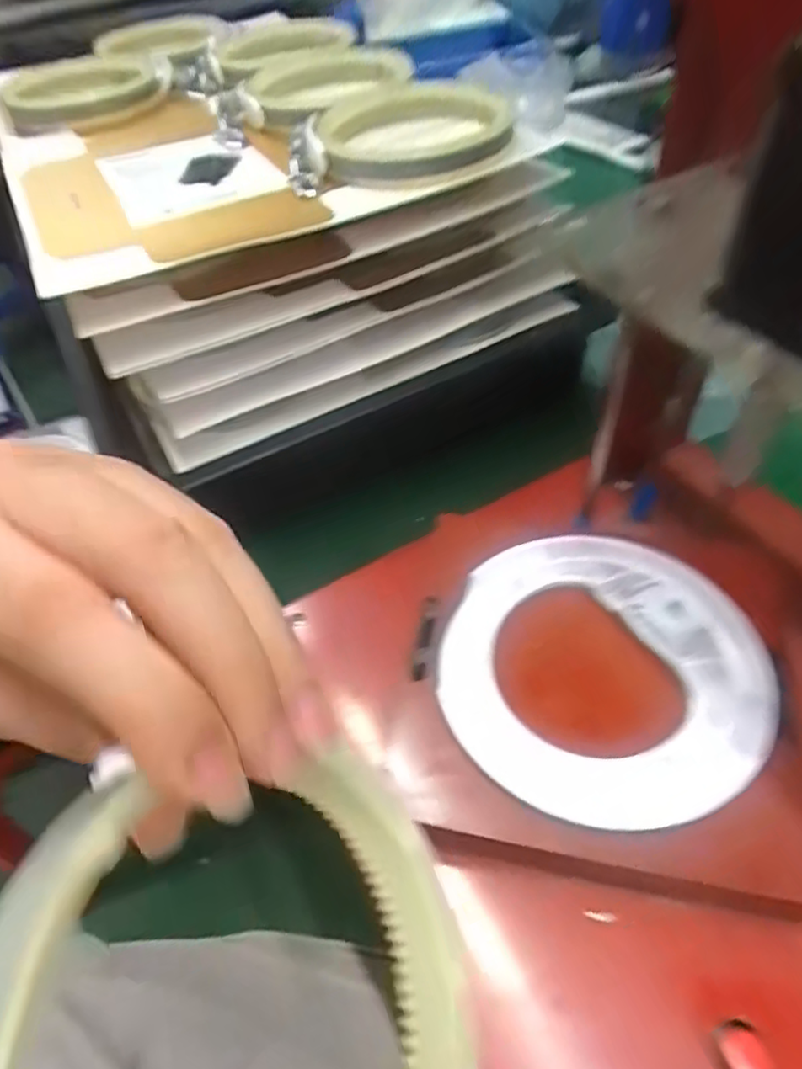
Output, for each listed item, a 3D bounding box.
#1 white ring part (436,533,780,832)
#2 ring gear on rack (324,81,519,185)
[{"bbox_3d":[0.086,0.053,0.271,0.137,0.012,0.133,-3,49,3],"label":"white ring part"},{"bbox_3d":[0.008,-0.266,0.411,0.120,0.022,0.147,-11,49,-4],"label":"ring gear on rack"}]

